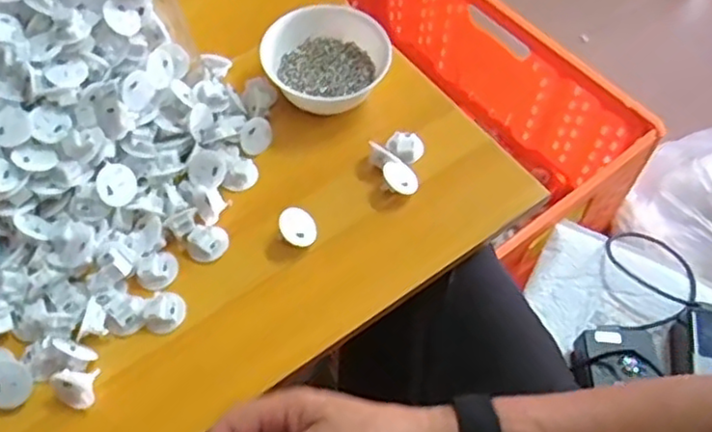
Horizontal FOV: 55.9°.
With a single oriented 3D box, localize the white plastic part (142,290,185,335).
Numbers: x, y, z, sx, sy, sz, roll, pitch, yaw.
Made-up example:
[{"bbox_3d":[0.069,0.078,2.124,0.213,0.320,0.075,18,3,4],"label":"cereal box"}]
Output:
[{"bbox_3d":[-0.148,0.074,0.520,0.032,0.020,0.027,-24,62,-15],"label":"white plastic part"}]

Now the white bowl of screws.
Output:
[{"bbox_3d":[-0.027,-0.142,0.630,0.116,0.051,0.108,-10,59,-7],"label":"white bowl of screws"}]

